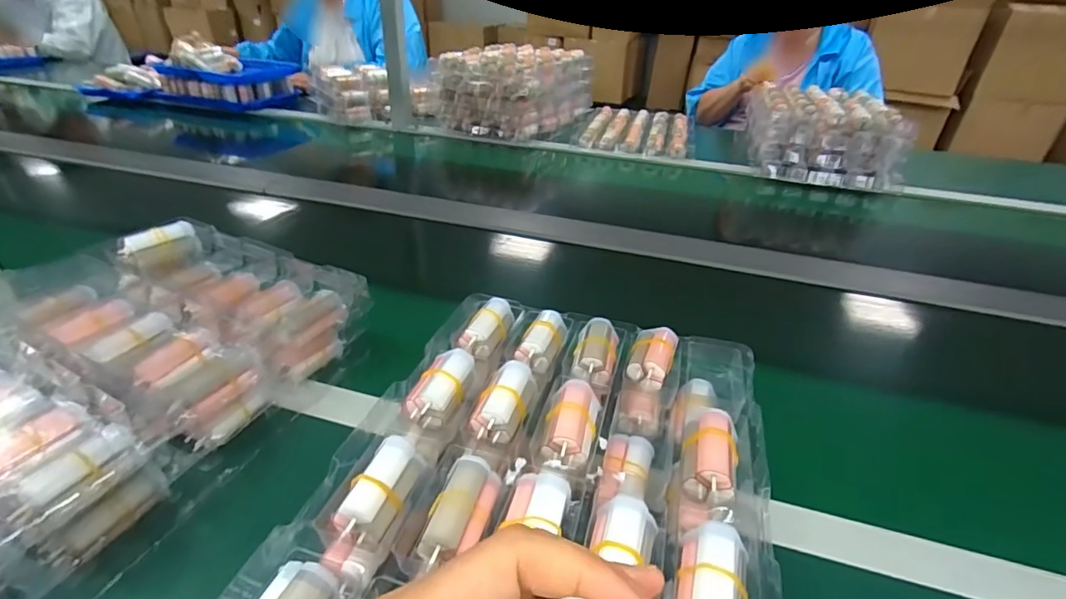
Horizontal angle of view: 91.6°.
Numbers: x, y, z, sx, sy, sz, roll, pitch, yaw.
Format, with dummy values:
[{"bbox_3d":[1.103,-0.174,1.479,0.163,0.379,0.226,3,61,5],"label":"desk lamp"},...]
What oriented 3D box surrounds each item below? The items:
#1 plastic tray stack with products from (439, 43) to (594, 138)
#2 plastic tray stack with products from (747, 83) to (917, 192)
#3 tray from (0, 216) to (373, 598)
[{"bbox_3d":[-0.033,-0.531,1.285,0.224,0.147,0.341,20,36,26],"label":"plastic tray stack with products"},{"bbox_3d":[0.626,-0.372,1.142,0.291,0.141,0.298,11,33,14],"label":"plastic tray stack with products"},{"bbox_3d":[-0.349,0.064,0.389,0.251,0.096,0.396,15,34,19],"label":"tray"}]

